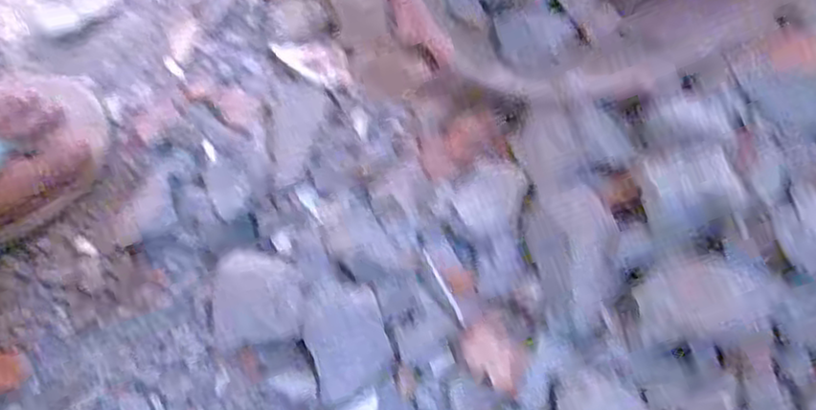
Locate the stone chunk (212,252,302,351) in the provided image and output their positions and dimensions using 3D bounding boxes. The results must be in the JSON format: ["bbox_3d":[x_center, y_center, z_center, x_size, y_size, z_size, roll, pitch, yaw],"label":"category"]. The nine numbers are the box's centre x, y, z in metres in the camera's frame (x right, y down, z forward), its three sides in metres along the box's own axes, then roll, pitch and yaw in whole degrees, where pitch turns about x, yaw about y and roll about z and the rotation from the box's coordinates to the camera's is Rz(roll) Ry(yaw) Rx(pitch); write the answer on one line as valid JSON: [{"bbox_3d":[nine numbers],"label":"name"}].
[{"bbox_3d":[-0.104,0.064,0.500,0.064,0.020,0.064,-2,77,1],"label":"stone chunk"}]

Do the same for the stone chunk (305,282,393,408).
[{"bbox_3d":[-0.040,0.090,0.490,0.053,0.010,0.074,-18,88,7],"label":"stone chunk"}]

